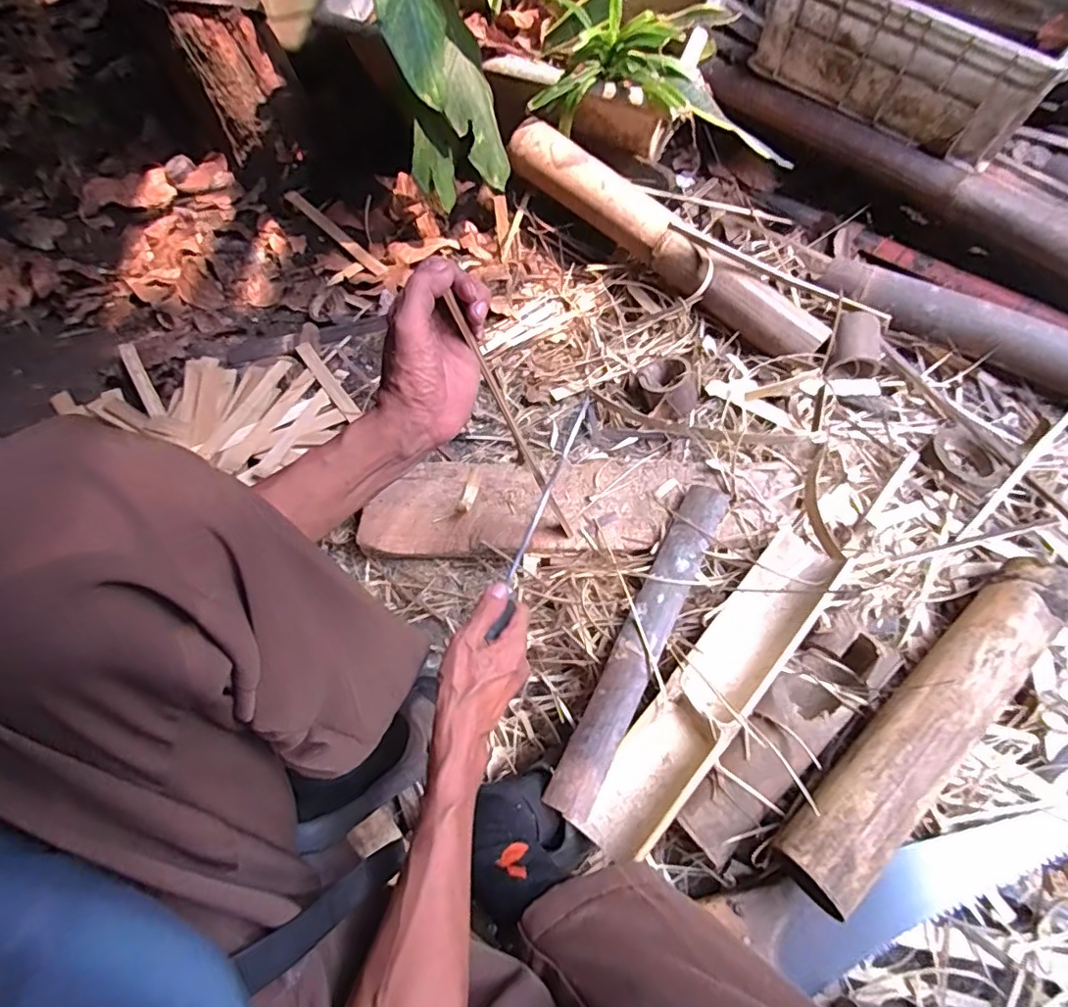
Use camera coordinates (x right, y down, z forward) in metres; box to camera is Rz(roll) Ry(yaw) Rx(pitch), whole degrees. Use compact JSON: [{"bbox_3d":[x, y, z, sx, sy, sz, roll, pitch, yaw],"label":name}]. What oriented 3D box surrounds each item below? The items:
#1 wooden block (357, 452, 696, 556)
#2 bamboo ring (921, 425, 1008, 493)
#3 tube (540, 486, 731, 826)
[{"bbox_3d":[-0.006,0.001,0.736,0.431,0.043,0.154,-5,65,0],"label":"wooden block"},{"bbox_3d":[0.550,-0.054,0.729,0.078,0.029,0.092,-35,68,-13],"label":"bamboo ring"},{"bbox_3d":[0.121,0.146,0.626,0.048,0.042,0.383,25,68,14],"label":"tube"}]

